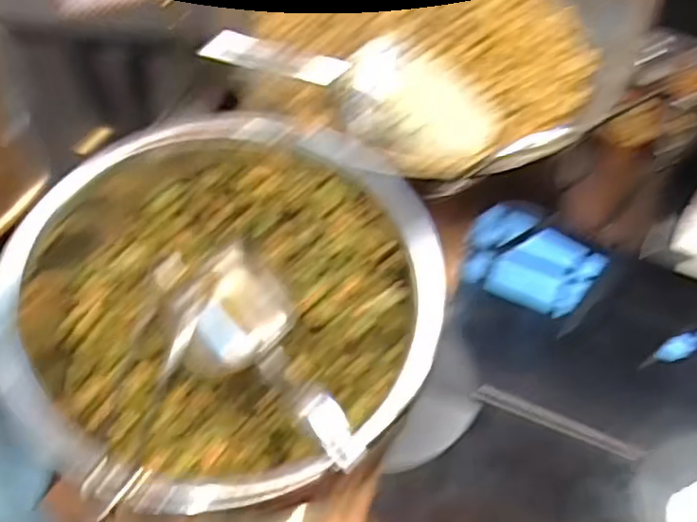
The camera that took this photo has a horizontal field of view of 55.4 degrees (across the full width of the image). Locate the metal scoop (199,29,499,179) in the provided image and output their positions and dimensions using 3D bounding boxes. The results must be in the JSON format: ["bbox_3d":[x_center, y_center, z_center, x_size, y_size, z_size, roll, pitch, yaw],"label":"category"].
[{"bbox_3d":[0.021,-0.138,0.545,0.233,0.067,0.077,16,53,-25],"label":"metal scoop"}]

